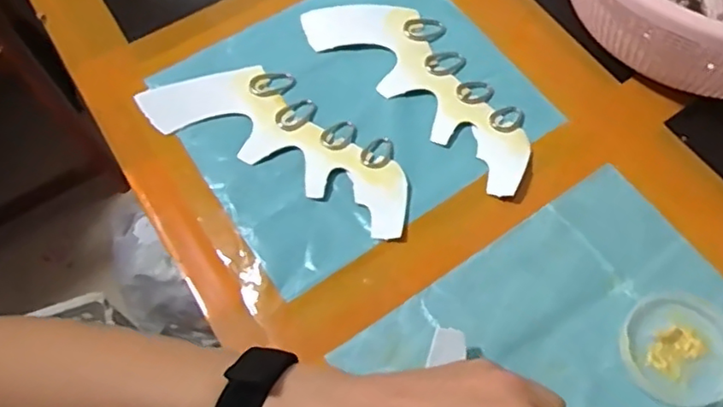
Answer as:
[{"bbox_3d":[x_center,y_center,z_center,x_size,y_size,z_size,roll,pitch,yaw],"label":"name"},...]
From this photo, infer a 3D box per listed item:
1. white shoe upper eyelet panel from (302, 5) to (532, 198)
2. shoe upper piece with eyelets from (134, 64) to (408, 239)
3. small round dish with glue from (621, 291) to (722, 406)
[{"bbox_3d":[0.052,-0.095,0.465,0.080,0.008,0.213,-37,66,-15],"label":"white shoe upper eyelet panel"},{"bbox_3d":[-0.055,-0.048,0.446,0.211,0.009,0.082,32,69,18],"label":"shoe upper piece with eyelets"},{"bbox_3d":[0.190,0.086,0.362,0.063,0.006,0.067,-1,62,3],"label":"small round dish with glue"}]

